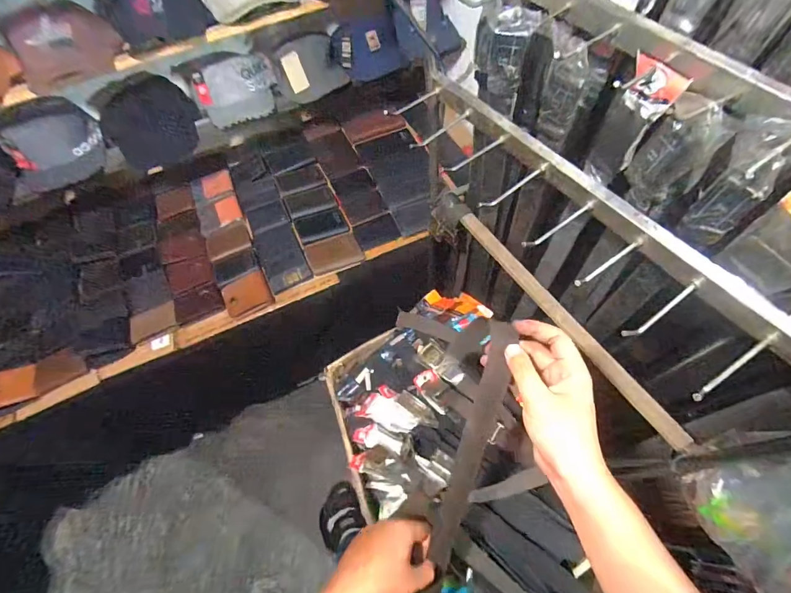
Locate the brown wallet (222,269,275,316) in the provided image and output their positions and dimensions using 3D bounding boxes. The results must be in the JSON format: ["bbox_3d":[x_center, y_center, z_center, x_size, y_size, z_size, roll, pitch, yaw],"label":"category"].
[{"bbox_3d":[-0.385,-0.007,1.005,0.113,0.022,0.107,-27,63,-11],"label":"brown wallet"}]

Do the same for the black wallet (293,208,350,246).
[{"bbox_3d":[-0.203,-0.198,1.072,0.135,0.018,0.089,-24,63,-9],"label":"black wallet"}]

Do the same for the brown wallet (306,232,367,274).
[{"bbox_3d":[-0.163,-0.118,1.033,0.140,0.010,0.101,-19,62,-7],"label":"brown wallet"}]

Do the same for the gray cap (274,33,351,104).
[{"bbox_3d":[-0.223,-0.601,1.006,0.175,0.108,0.119,-15,61,-4],"label":"gray cap"}]

